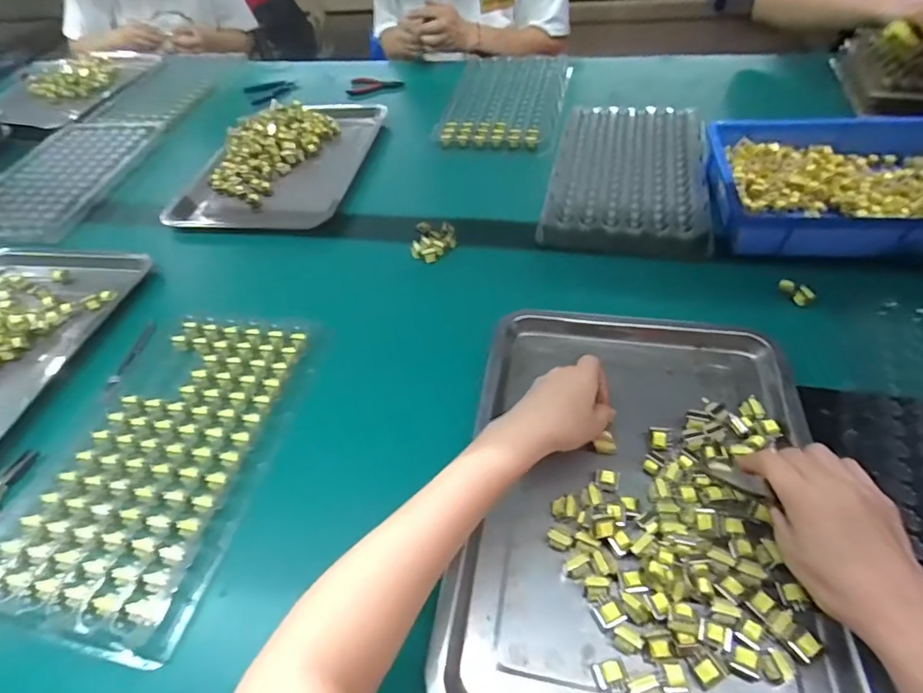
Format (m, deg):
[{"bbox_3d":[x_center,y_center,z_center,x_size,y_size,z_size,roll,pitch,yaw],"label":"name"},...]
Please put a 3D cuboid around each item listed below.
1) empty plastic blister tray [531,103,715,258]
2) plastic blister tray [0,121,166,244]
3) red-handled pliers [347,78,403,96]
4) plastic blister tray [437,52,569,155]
[{"bbox_3d":[0.248,-0.264,0.737,0.218,0.031,0.348,8,50,13],"label":"empty plastic blister tray"},{"bbox_3d":[-0.719,-0.314,0.900,0.204,0.019,0.367,8,53,5],"label":"plastic blister tray"},{"bbox_3d":[-0.181,-0.553,1.045,0.119,0.011,0.069,1,49,8],"label":"red-handled pliers"},{"bbox_3d":[0.082,-0.468,0.936,0.224,0.022,0.319,7,55,14],"label":"plastic blister tray"}]

